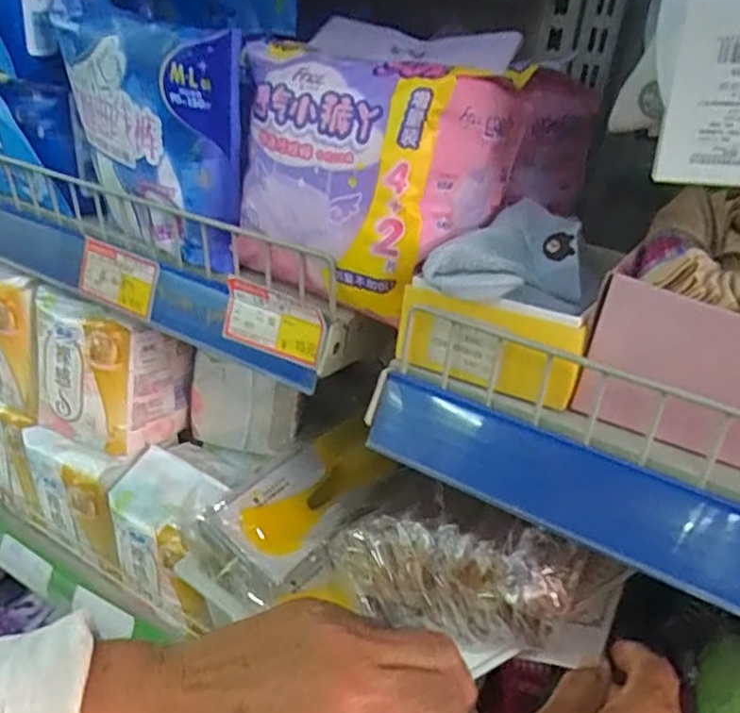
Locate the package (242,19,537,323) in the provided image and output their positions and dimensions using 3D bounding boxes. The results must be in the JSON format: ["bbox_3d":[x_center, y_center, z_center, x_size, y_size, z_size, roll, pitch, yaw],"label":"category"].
[{"bbox_3d":[0.004,-0.116,0.377,0.129,0.131,0.113,21,30,26],"label":"package"}]

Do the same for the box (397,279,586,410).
[{"bbox_3d":[0.056,-0.006,0.317,0.090,0.045,0.023,18,29,20],"label":"box"}]

